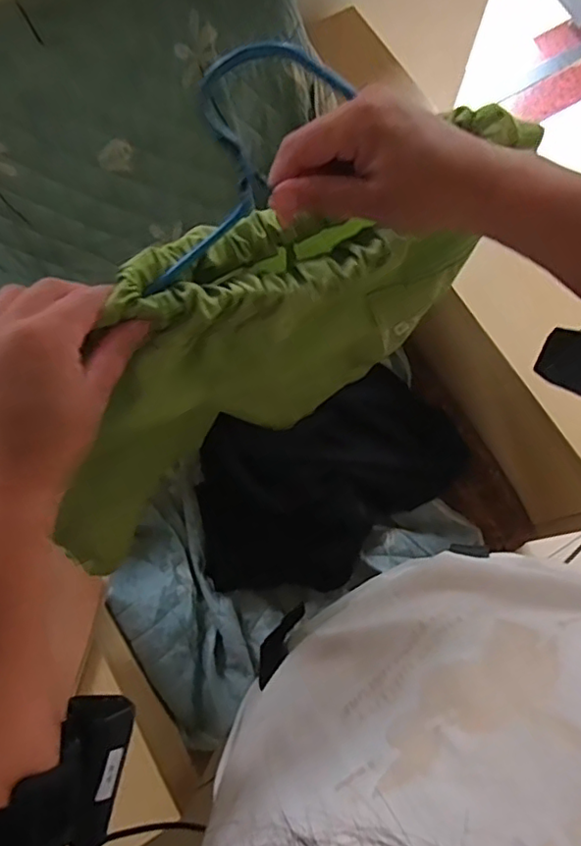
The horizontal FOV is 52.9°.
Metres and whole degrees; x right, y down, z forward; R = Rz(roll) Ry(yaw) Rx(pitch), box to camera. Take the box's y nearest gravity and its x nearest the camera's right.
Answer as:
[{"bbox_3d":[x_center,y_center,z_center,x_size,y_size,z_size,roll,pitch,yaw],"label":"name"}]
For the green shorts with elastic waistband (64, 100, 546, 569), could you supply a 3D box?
[{"bbox_3d":[-0.039,-0.032,0.485,0.408,0.391,0.063,-33,77,-8],"label":"green shorts with elastic waistband"}]

